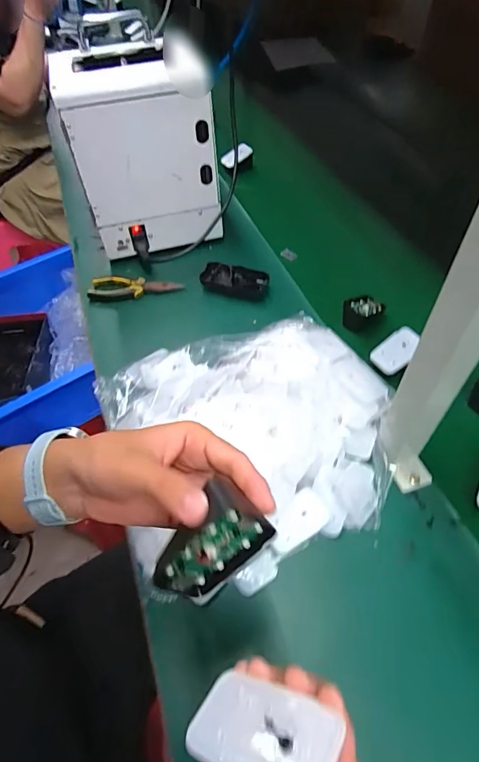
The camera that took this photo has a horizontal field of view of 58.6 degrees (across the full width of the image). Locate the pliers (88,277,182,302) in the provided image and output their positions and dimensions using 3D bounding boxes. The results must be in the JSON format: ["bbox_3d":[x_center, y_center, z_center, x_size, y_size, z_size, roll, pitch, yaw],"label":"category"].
[{"bbox_3d":[-0.173,-0.151,0.709,0.152,0.017,0.047,3,53,6],"label":"pliers"}]

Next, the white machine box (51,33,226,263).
[{"bbox_3d":[-0.159,-0.376,0.714,0.215,0.267,0.170,-14,53,-8],"label":"white machine box"}]

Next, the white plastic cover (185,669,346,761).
[{"bbox_3d":[0.010,0.162,0.197,0.066,0.004,0.043,2,23,34],"label":"white plastic cover"}]

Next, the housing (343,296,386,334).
[{"bbox_3d":[0.189,-0.102,0.656,0.061,0.031,0.049,10,54,10],"label":"housing"}]

